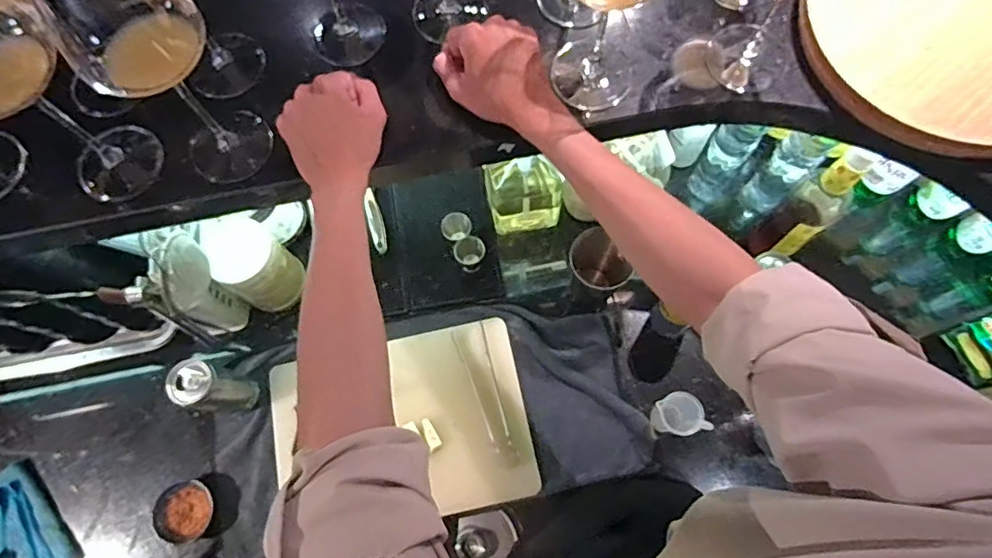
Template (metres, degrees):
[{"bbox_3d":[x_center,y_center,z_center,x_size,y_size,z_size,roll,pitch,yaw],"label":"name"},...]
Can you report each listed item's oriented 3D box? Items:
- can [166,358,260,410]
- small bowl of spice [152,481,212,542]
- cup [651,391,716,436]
[{"bbox_3d":[-0.364,0.145,0.732,0.060,0.130,0.057,7,73,4],"label":"can"},{"bbox_3d":[-0.416,0.311,0.748,0.076,0.030,0.074,-1,72,2],"label":"small bowl of spice"},{"bbox_3d":[0.239,0.179,0.733,0.054,0.074,0.055,-1,72,2],"label":"cup"}]

